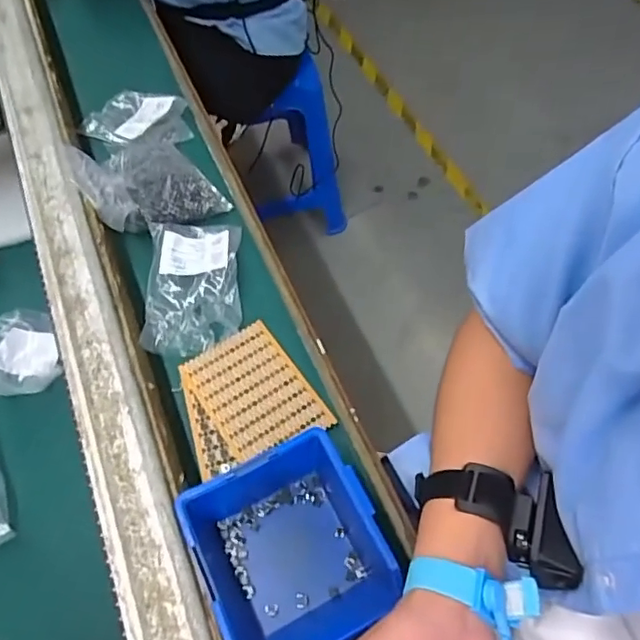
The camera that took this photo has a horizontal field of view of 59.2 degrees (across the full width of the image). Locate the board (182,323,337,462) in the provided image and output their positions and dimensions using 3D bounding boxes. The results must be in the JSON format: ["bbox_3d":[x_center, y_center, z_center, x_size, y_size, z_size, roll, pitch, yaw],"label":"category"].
[{"bbox_3d":[-0.058,0.063,0.500,0.087,0.009,0.116,-30,63,-16],"label":"board"}]

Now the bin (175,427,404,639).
[{"bbox_3d":[-0.020,0.169,0.411,0.120,0.064,0.132,-24,61,-13],"label":"bin"}]

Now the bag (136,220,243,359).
[{"bbox_3d":[-0.126,-0.037,0.551,0.092,0.016,0.147,-4,59,-1],"label":"bag"}]

